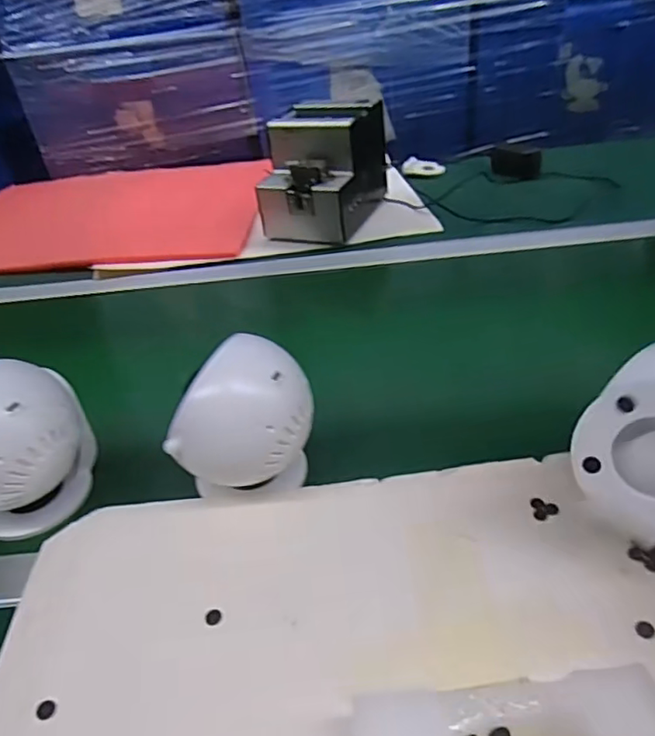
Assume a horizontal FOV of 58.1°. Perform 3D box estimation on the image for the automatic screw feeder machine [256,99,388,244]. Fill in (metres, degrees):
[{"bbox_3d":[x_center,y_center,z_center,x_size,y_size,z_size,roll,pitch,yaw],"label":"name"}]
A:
[{"bbox_3d":[-0.004,-0.282,0.834,0.127,0.141,0.182,9,39,20],"label":"automatic screw feeder machine"}]

